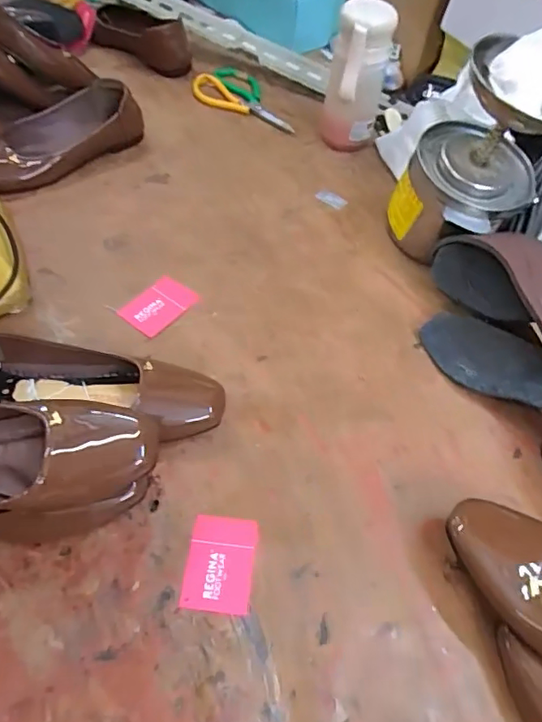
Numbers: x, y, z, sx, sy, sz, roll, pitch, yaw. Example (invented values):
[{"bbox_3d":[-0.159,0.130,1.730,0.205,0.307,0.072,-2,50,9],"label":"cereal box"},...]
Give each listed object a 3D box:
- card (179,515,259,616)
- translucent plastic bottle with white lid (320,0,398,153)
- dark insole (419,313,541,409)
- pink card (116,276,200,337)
[{"bbox_3d":[-0.041,0.165,0.438,0.054,0.004,0.074,8,55,-1],"label":"card"},{"bbox_3d":[0.111,-0.370,0.715,0.076,0.177,0.080,8,54,1],"label":"translucent plastic bottle with white lid"},{"bbox_3d":[0.250,0.007,0.509,0.078,0.044,0.240,-36,38,-21],"label":"dark insole"},{"bbox_3d":[-0.123,-0.060,0.590,0.052,0.004,0.074,37,62,17],"label":"pink card"}]

